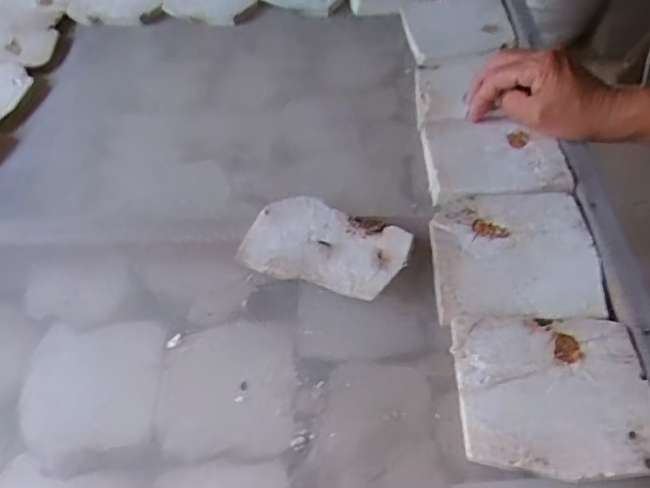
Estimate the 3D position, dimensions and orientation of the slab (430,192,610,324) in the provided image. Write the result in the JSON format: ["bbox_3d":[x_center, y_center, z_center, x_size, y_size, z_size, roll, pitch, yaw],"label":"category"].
[{"bbox_3d":[0.133,0.006,0.420,0.108,0.017,0.106,-2,46,4],"label":"slab"}]

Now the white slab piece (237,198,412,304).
[{"bbox_3d":[0.001,0.000,0.433,0.114,0.016,0.070,16,50,20],"label":"white slab piece"}]

